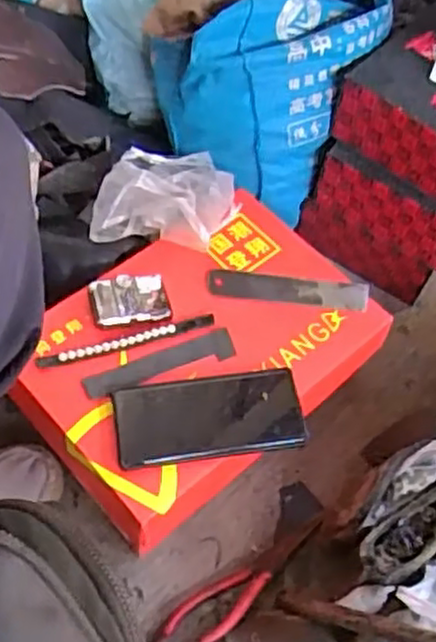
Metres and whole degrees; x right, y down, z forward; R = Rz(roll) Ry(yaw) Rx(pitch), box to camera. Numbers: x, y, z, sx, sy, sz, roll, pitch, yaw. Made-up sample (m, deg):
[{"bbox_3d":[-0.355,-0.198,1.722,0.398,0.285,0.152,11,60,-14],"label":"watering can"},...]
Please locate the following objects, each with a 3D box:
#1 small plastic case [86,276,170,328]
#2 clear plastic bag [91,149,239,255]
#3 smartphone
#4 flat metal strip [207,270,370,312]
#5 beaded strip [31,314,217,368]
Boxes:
[{"bbox_3d":[-0.079,-0.017,0.663,0.067,0.019,0.046,-9,58,-10],"label":"small plastic case"},{"bbox_3d":[-0.051,-0.124,0.717,0.135,0.050,0.120,5,57,-2],"label":"clear plastic bag"},{"bbox_3d":[-0.007,0.082,0.636,0.160,0.010,0.074,-4,58,-7],"label":"smartphone"},{"bbox_3d":[0.067,-0.030,0.697,0.149,0.007,0.031,6,60,3],"label":"flat metal strip"},{"bbox_3d":[-0.080,0.018,0.650,0.158,0.006,0.011,-14,59,-13],"label":"beaded strip"}]

